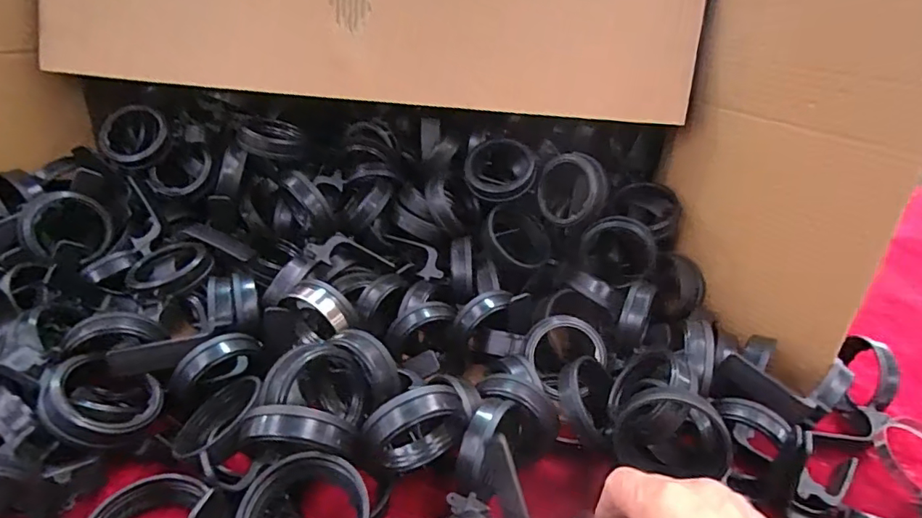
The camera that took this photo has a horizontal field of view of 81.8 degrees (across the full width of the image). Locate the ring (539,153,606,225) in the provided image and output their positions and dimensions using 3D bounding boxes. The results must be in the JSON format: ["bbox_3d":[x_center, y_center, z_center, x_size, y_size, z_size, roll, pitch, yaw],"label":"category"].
[{"bbox_3d":[0.106,-0.063,0.506,0.065,0.068,0.020,22,31,31],"label":"ring"}]

